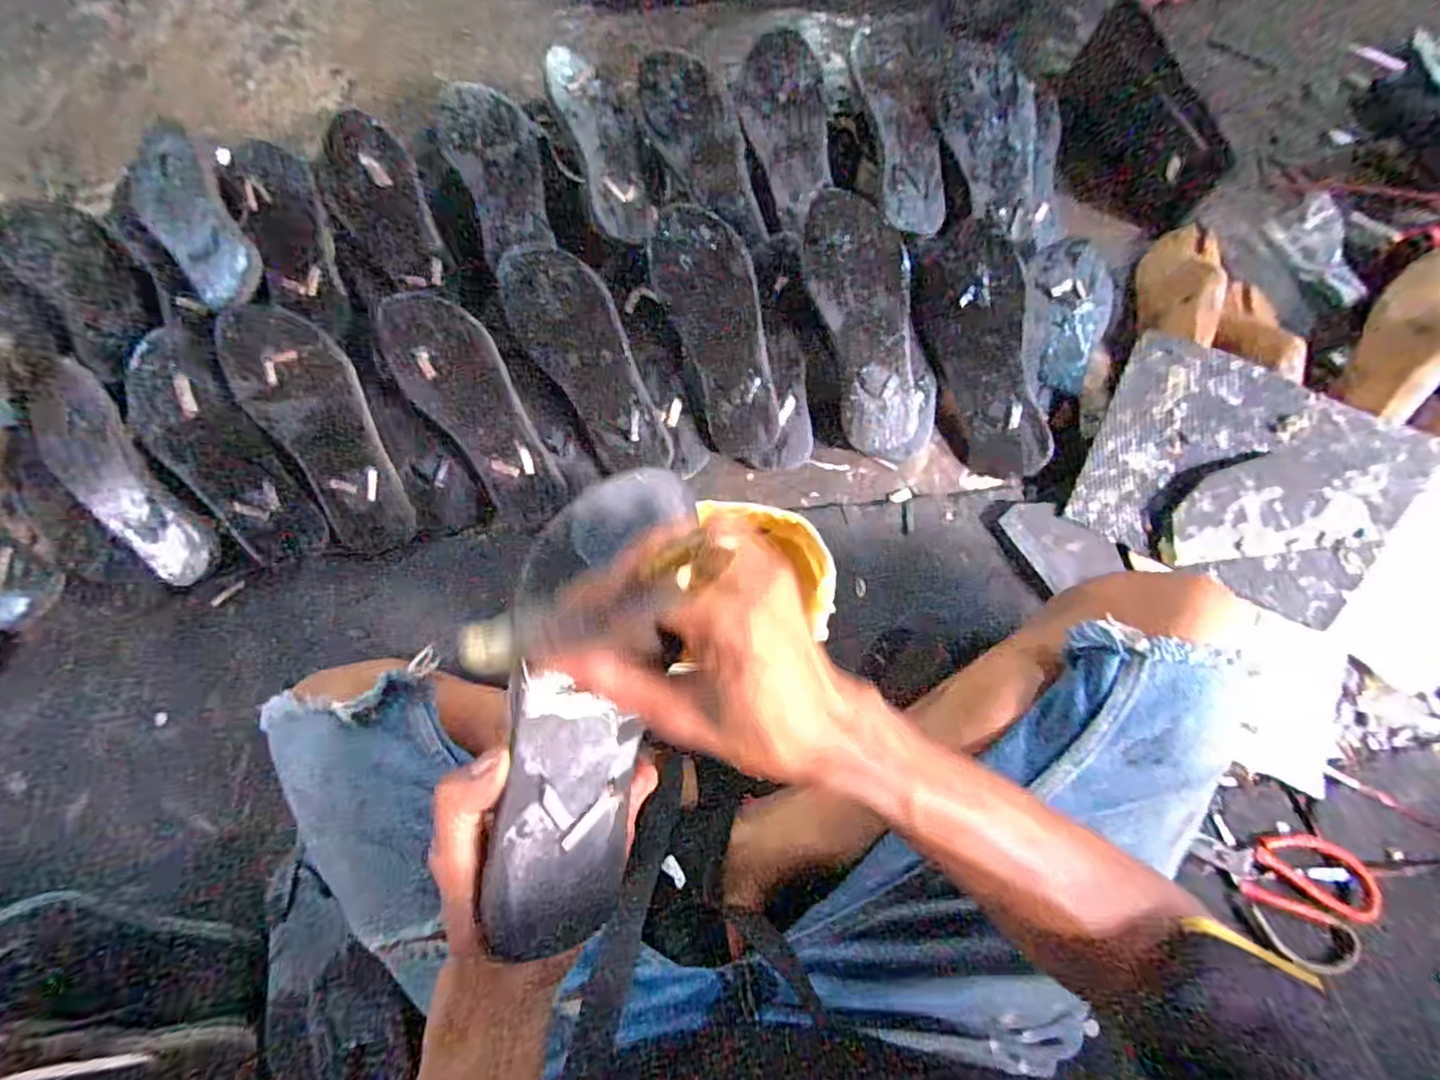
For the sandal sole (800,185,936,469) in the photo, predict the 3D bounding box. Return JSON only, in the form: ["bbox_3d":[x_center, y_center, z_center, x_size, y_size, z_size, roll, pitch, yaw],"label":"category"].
[{"bbox_3d":[0.151,-0.206,0.593,0.096,0.030,0.252,-19,100,-4],"label":"sandal sole"}]

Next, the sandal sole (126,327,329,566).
[{"bbox_3d":[-0.480,-0.086,0.583,0.102,0.028,0.244,-35,96,-8],"label":"sandal sole"}]

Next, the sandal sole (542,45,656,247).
[{"bbox_3d":[-0.124,-0.424,0.645,0.086,0.040,0.254,-12,76,-3],"label":"sandal sole"}]

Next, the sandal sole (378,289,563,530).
[{"bbox_3d":[-0.237,-0.127,0.598,0.089,0.026,0.243,-33,98,-8],"label":"sandal sole"}]

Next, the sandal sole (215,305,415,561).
[{"bbox_3d":[-0.383,-0.105,0.592,0.097,0.023,0.249,-27,102,-6],"label":"sandal sole"}]

